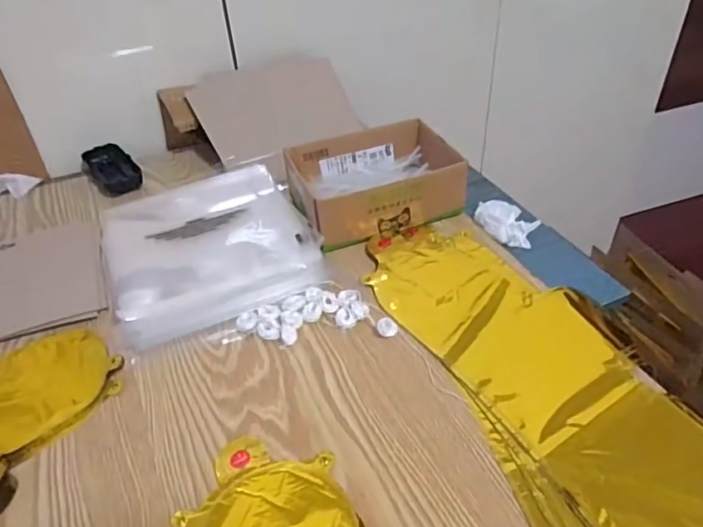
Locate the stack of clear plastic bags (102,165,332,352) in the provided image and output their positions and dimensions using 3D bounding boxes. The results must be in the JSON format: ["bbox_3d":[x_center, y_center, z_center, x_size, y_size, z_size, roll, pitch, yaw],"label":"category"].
[{"bbox_3d":[-0.166,-0.029,0.642,0.219,0.020,0.264,-18,43,-16],"label":"stack of clear plastic bags"}]

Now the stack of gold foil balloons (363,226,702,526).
[{"bbox_3d":[0.166,0.085,0.481,0.176,0.012,0.407,-18,43,-16],"label":"stack of gold foil balloons"}]

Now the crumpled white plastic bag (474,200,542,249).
[{"bbox_3d":[0.186,-0.050,0.650,0.070,0.031,0.062,-19,43,-17],"label":"crumpled white plastic bag"}]

